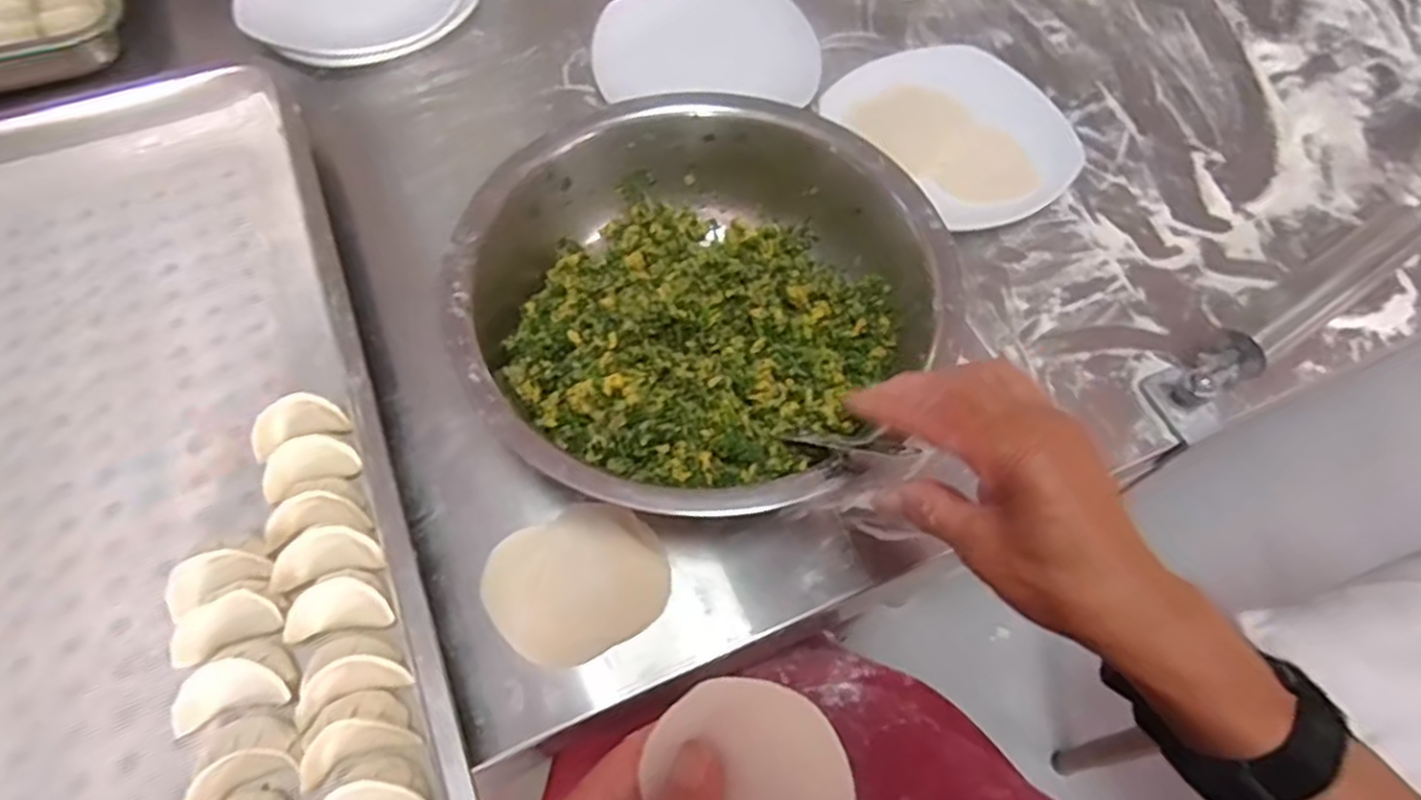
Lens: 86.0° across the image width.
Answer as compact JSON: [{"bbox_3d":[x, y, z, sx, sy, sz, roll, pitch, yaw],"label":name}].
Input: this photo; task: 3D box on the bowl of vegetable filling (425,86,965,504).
[{"bbox_3d":[-0.008,-0.055,0.466,0.271,0.091,0.268,2,60,-3],"label":"bowl of vegetable filling"}]

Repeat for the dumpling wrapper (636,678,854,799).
[{"bbox_3d":[0.016,0.138,0.274,0.065,0.012,0.077,-38,66,11],"label":"dumpling wrapper"}]

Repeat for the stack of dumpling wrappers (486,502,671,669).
[{"bbox_3d":[-0.073,0.102,0.425,0.095,0.015,0.078,-23,64,-16],"label":"stack of dumpling wrappers"}]

